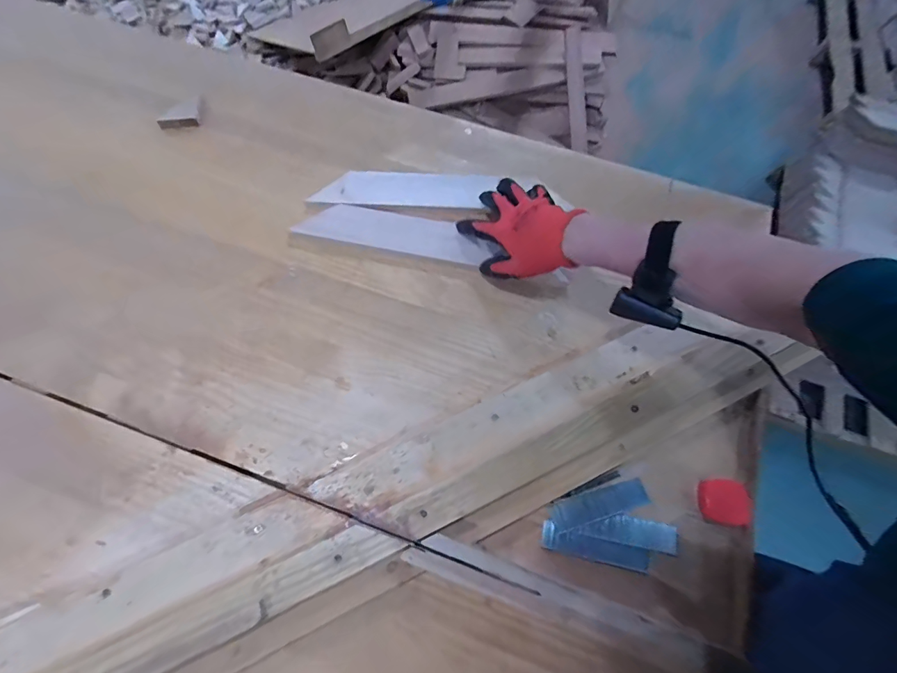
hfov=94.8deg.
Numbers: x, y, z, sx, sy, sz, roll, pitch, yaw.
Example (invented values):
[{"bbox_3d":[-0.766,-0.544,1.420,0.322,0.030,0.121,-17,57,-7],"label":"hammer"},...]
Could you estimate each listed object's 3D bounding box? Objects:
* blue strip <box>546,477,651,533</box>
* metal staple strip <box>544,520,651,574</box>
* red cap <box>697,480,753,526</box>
[{"bbox_3d":[0.169,0.186,0.459,0.111,0.004,0.031,-14,69,-7],"label":"blue strip"},{"bbox_3d":[0.159,0.230,0.448,0.114,0.004,0.026,14,78,5],"label":"metal staple strip"},{"bbox_3d":[0.309,0.185,0.460,0.050,0.012,0.046,2,68,0],"label":"red cap"}]

